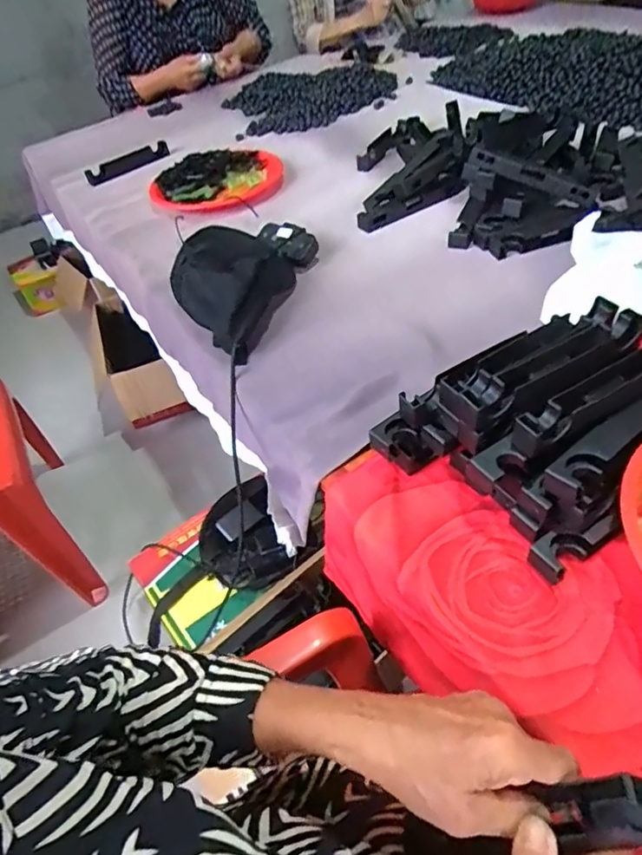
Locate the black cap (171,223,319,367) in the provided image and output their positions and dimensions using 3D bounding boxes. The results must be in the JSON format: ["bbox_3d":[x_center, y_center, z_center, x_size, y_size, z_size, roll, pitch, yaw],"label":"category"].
[{"bbox_3d":[-0.114,-0.219,0.758,0.144,0.083,0.277,12,50,20],"label":"black cap"}]

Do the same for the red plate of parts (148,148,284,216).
[{"bbox_3d":[-0.199,-0.473,1.048,0.257,0.048,0.225,-13,46,-4],"label":"red plate of parts"}]

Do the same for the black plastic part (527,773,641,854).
[{"bbox_3d":[0.151,0.187,0.264,0.031,0.093,0.028,23,44,-17],"label":"black plastic part"}]

